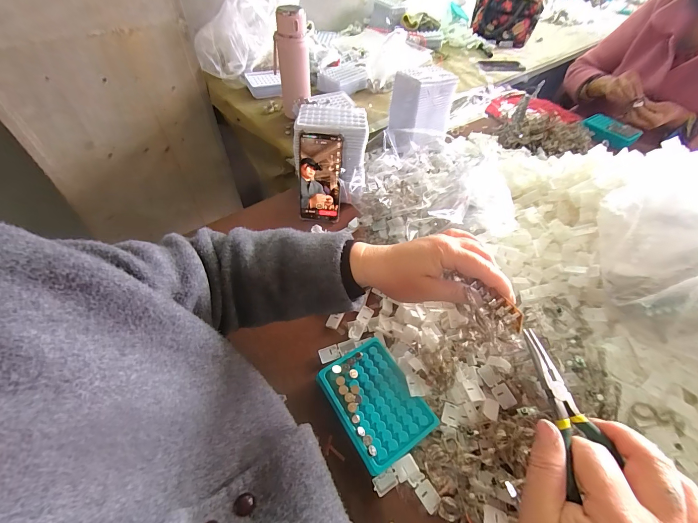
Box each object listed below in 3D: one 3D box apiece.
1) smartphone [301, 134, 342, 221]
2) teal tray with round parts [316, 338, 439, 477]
[{"bbox_3d":[-0.053,-0.147,0.555,0.074,0.161,0.006,4,33,0],"label":"smartphone"},{"bbox_3d":[0.032,0.175,0.383,0.102,0.019,0.132,-24,56,-21],"label":"teal tray with round parts"}]

